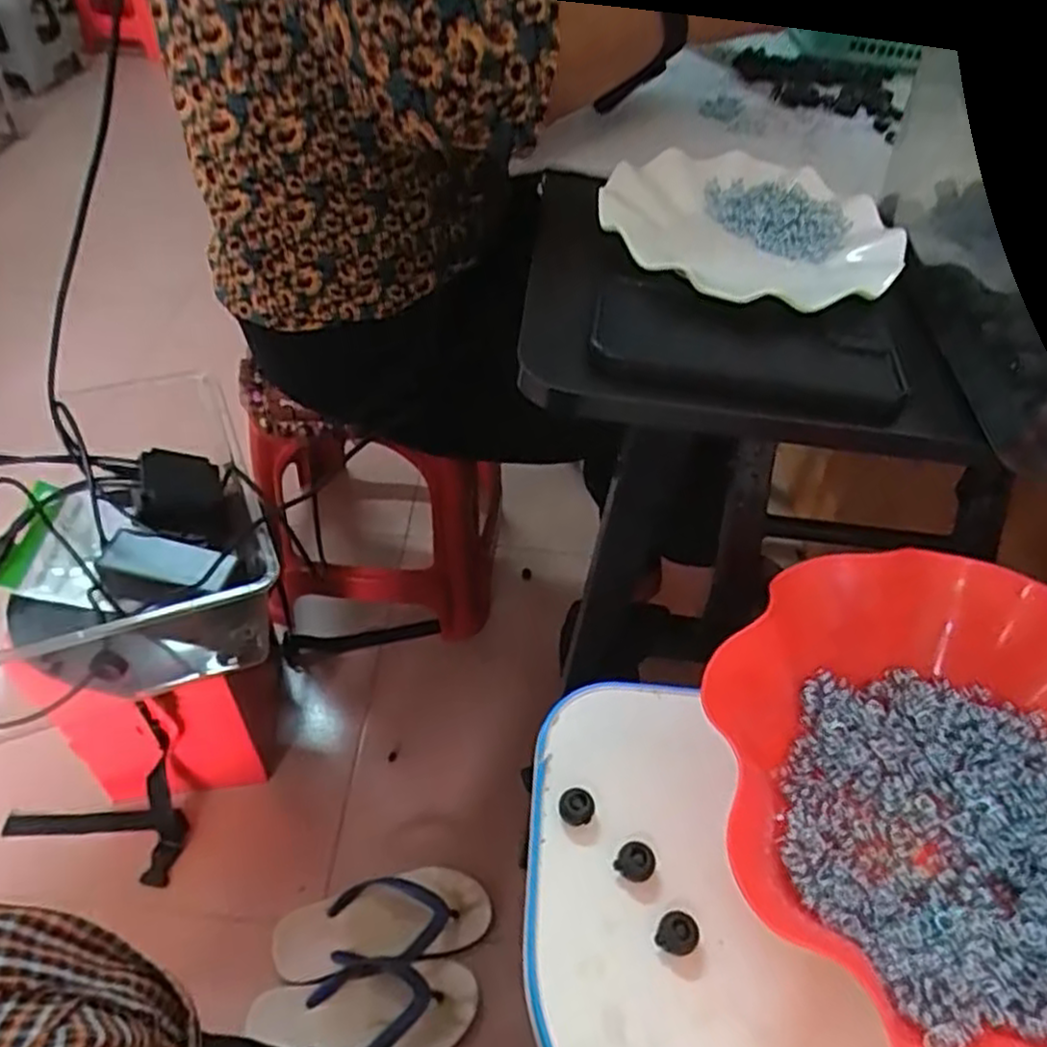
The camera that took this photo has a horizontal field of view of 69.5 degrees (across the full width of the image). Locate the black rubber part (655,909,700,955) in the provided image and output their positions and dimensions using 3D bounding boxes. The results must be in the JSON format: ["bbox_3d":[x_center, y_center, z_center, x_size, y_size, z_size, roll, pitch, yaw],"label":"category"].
[{"bbox_3d":[0.062,0.164,0.302,0.015,0.010,0.015,3,48,-3],"label":"black rubber part"}]

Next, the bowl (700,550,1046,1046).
[{"bbox_3d":[0.186,0.119,0.319,0.213,0.063,0.211,3,48,-3],"label":"bowl"}]

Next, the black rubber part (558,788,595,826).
[{"bbox_3d":[0.024,0.125,0.333,0.015,0.012,0.013,22,50,13],"label":"black rubber part"}]

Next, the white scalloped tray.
[{"bbox_3d":[0.139,-0.177,0.466,0.178,0.026,0.176,12,48,6],"label":"white scalloped tray"}]

